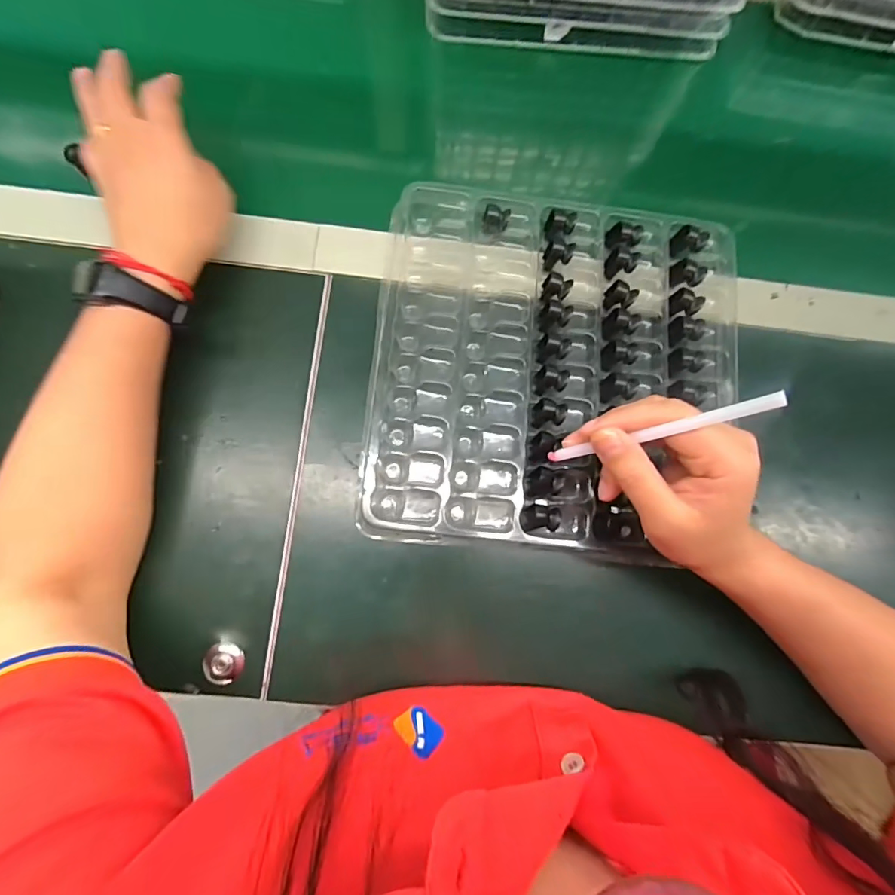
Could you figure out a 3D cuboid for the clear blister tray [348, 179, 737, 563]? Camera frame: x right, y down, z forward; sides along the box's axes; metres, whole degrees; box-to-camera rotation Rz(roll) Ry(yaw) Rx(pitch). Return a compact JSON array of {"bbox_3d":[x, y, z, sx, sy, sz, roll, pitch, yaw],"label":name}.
[{"bbox_3d":[0.079,-0.057,0.327,0.254,0.030,0.253,5,83,-1],"label":"clear blister tray"}]

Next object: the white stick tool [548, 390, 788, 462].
[{"bbox_3d":[0.101,-0.008,0.231,0.115,0.005,0.008,-17,81,41],"label":"white stick tool"}]

